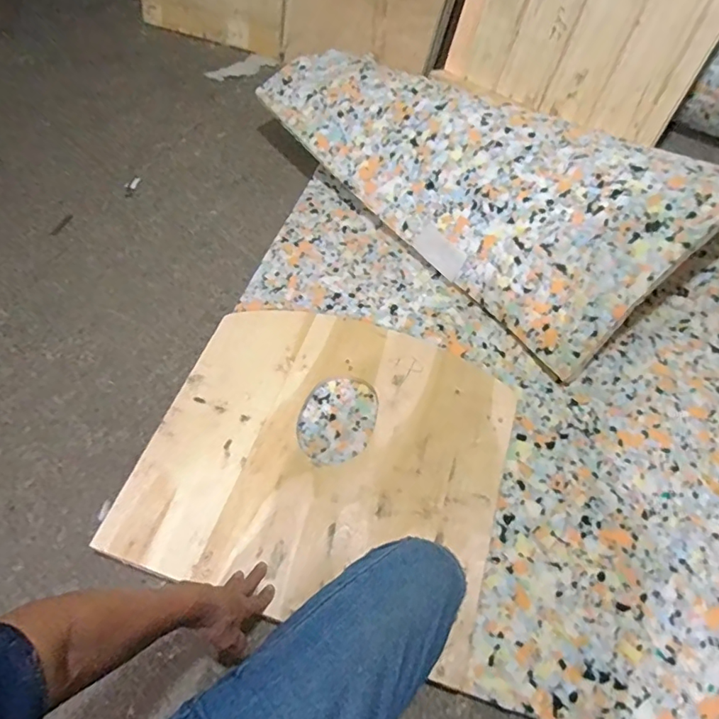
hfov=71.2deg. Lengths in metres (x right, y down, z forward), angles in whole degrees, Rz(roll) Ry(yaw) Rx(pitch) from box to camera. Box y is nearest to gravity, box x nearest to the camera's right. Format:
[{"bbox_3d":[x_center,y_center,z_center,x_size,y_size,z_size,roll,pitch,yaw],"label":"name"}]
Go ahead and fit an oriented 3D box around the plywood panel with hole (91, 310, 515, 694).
[{"bbox_3d":[-0.052,0.149,0.845,0.569,0.023,0.513,14,59,11],"label":"plywood panel with hole"}]

